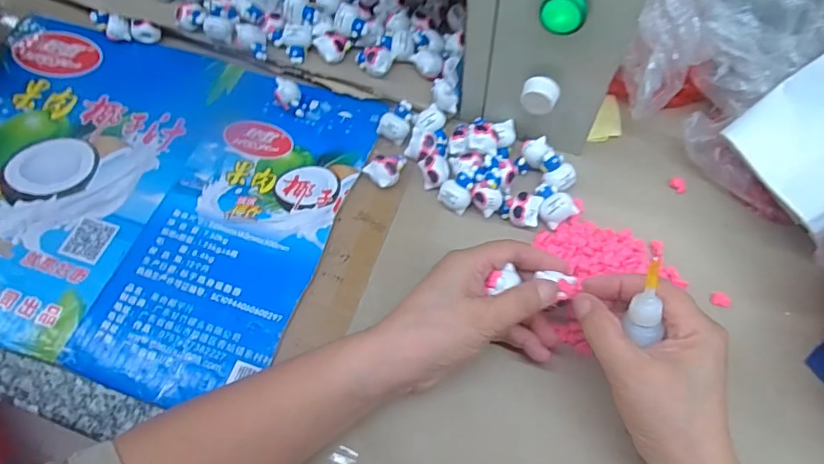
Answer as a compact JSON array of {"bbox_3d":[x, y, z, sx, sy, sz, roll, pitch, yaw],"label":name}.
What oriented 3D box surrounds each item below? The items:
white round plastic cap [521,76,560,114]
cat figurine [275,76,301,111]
[{"bbox_3d":[0.092,-0.099,0.371,0.025,0.023,0.014,13,63,9],"label":"white round plastic cap"},{"bbox_3d":[-0.108,-0.120,0.449,0.021,0.025,0.021,-18,62,-7],"label":"cat figurine"}]

